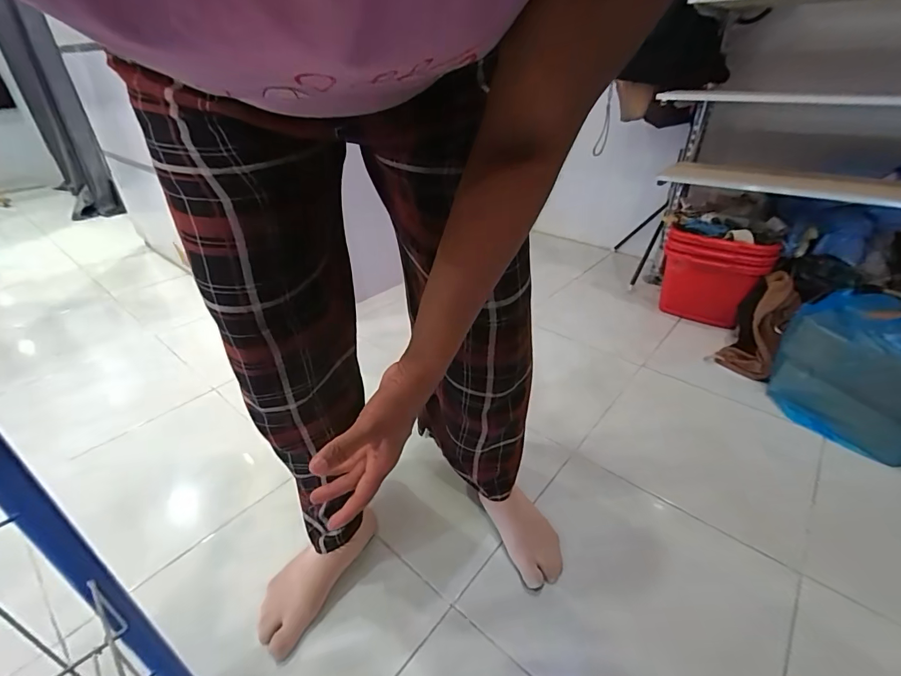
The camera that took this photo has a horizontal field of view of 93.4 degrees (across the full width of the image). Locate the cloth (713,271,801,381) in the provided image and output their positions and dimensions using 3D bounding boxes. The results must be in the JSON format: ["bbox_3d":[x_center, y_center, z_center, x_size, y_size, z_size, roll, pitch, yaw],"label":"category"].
[{"bbox_3d":[0.820,-0.035,1.130,0.117,0.219,0.220,26,39,33],"label":"cloth"}]

